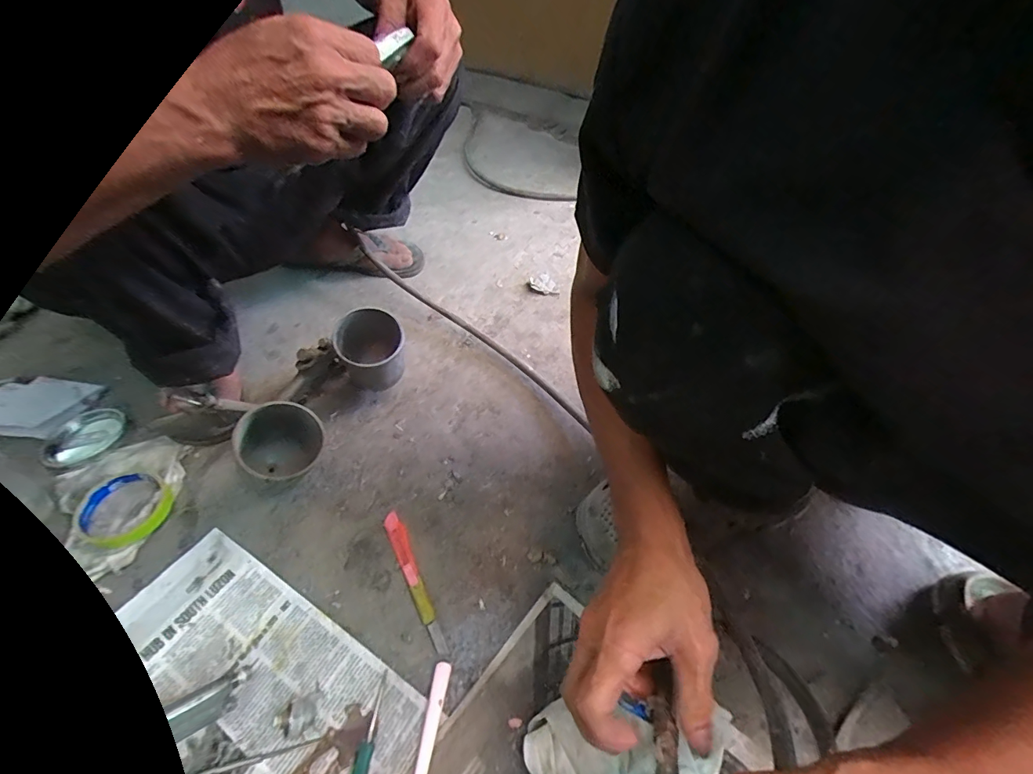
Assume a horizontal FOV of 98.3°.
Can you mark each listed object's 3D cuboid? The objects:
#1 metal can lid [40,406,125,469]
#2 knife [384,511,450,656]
[{"bbox_3d":[-0.574,0.064,0.594,0.089,0.013,0.096,-1,51,1],"label":"metal can lid"},{"bbox_3d":[-0.108,0.196,0.465,0.020,0.011,0.158,-23,54,-16],"label":"knife"}]

